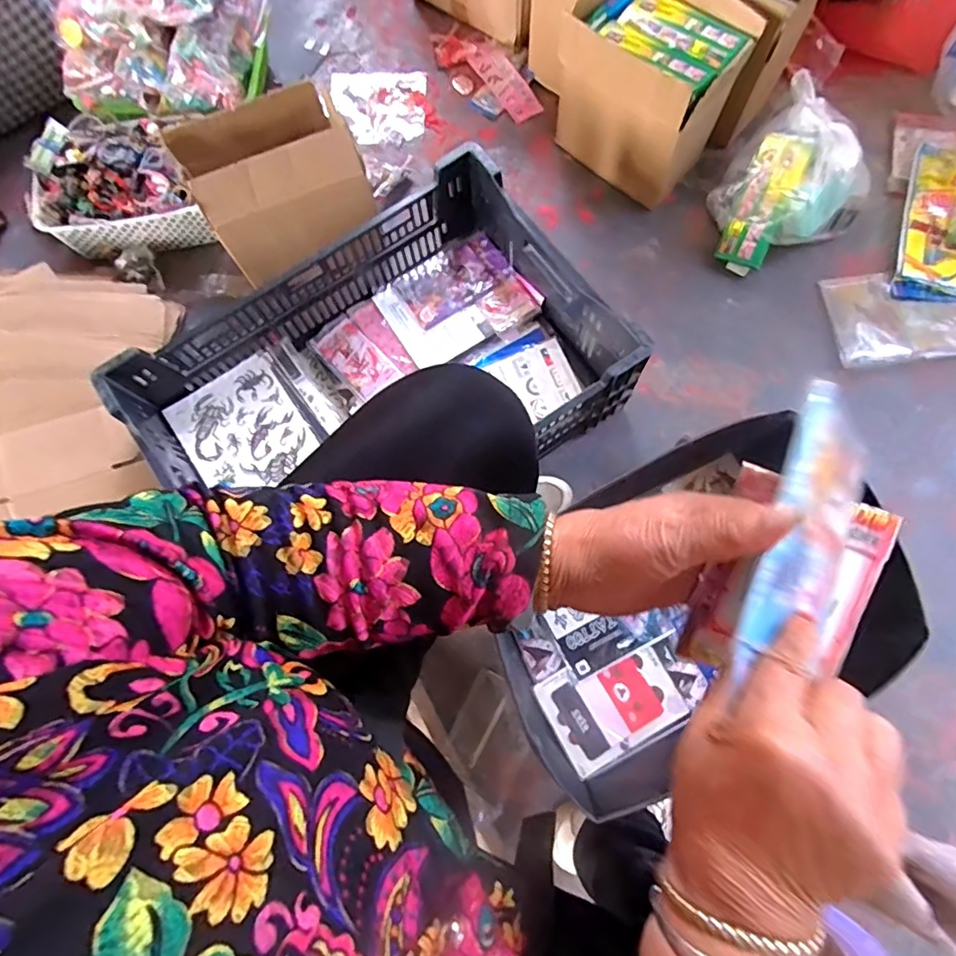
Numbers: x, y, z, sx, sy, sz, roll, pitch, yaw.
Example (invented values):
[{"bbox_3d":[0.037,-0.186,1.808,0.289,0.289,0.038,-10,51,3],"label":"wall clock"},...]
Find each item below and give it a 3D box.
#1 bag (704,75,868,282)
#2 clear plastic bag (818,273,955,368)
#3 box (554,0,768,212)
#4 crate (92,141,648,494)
[{"bbox_3d":[0.464,-0.437,0.835,0.197,0.146,0.200,-42,78,-9],"label":"bag"},{"bbox_3d":[0.703,-0.255,0.843,0.307,0.021,0.150,-6,75,0],"label":"clear plastic bag"},{"bbox_3d":[0.263,-0.600,0.855,0.182,0.212,0.224,-43,78,-9],"label":"box"},{"bbox_3d":[-0.131,-0.120,0.760,0.582,0.171,0.385,-34,77,-7],"label":"crate"}]

